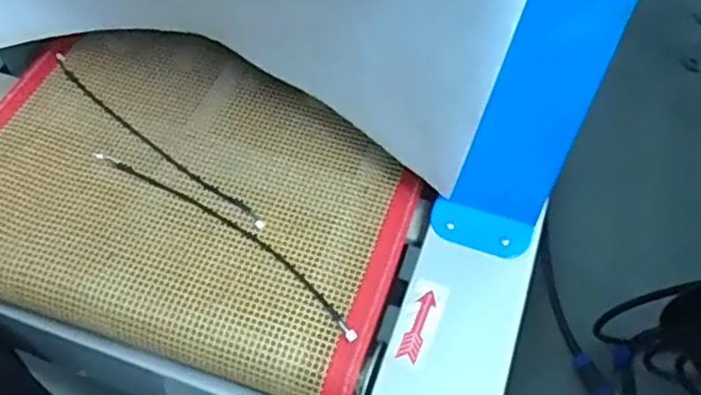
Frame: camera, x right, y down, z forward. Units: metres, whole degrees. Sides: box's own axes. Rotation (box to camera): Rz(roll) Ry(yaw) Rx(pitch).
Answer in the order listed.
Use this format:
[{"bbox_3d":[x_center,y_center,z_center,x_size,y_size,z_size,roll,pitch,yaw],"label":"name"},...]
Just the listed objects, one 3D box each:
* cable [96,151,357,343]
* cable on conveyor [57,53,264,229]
[{"bbox_3d":[-0.099,0.027,0.532,0.274,0.009,0.029,33,52,19],"label":"cable"},{"bbox_3d":[-0.178,-0.052,0.595,0.285,0.014,0.013,37,66,20],"label":"cable on conveyor"}]

